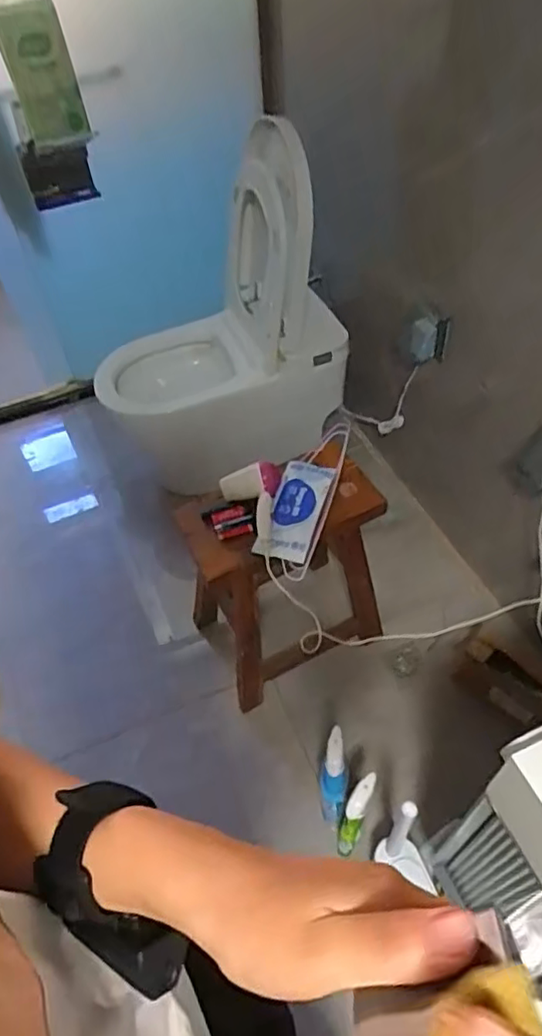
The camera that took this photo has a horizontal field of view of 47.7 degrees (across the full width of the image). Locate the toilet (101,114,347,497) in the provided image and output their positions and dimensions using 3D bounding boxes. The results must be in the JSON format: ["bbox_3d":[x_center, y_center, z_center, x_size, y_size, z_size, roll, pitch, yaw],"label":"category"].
[{"bbox_3d":[-0.164,-0.544,1.702,0.678,0.865,0.467,-24,53,-14],"label":"toilet"}]

